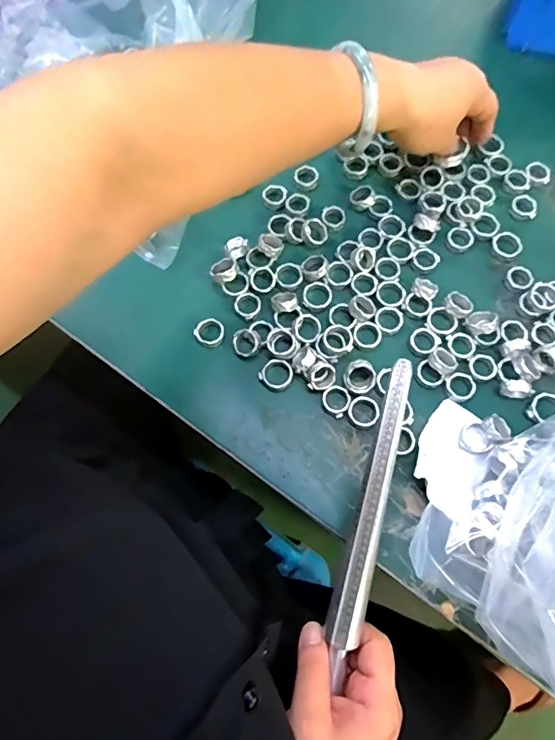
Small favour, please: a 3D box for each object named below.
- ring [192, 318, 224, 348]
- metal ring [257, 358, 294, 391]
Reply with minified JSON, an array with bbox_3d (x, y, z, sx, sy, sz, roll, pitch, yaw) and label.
[{"bbox_3d":[-0.052,-0.029,0.364,0.022,0.007,0.023,0,71,0],"label":"ring"},{"bbox_3d":[0.000,0.004,0.352,0.023,0.005,0.023,0,71,0],"label":"metal ring"}]

